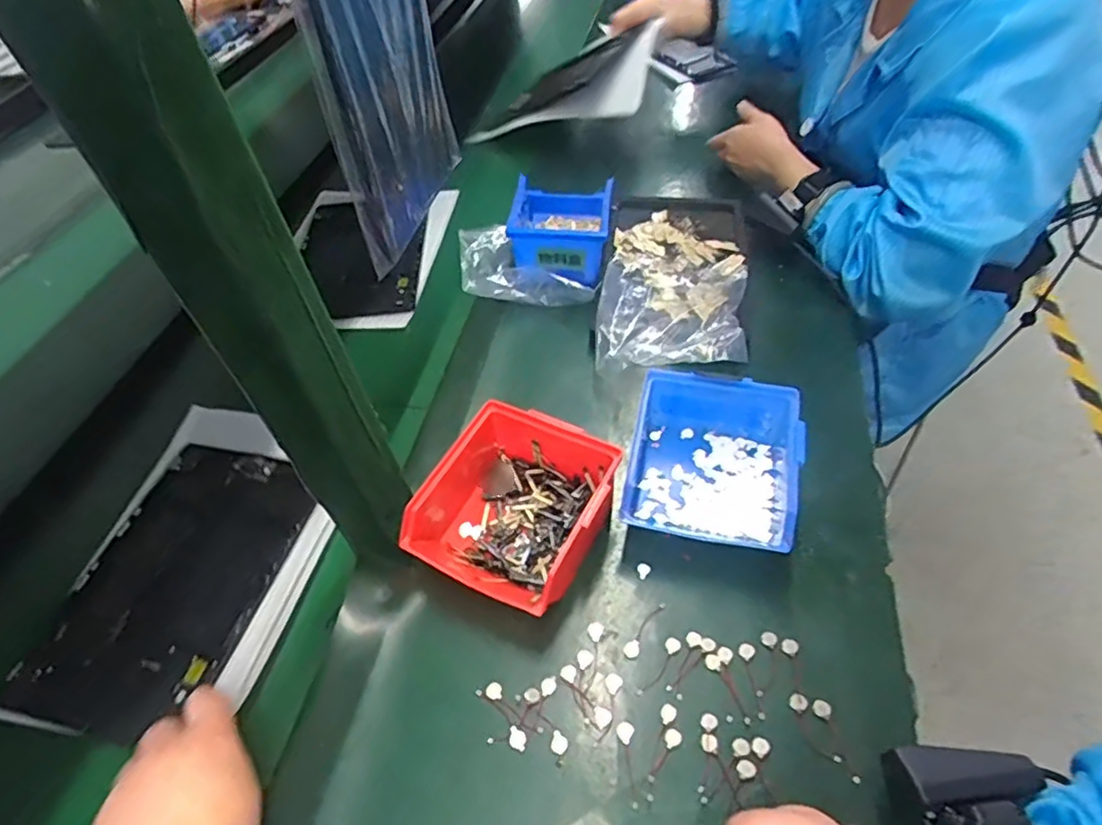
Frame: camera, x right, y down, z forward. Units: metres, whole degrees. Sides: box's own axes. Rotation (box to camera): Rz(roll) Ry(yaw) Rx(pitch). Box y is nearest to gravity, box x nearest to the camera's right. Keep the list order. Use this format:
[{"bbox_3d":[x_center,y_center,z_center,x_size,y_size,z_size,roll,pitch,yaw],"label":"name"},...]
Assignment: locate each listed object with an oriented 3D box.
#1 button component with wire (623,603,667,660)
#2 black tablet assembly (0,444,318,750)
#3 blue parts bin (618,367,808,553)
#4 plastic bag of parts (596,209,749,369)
[{"bbox_3d":[0.066,0.153,0.444,0.011,0.004,0.047,25,56,25],"label":"button component with wire"},{"bbox_3d":[-0.292,0.128,0.496,0.152,0.007,0.229,10,50,13],"label":"black tablet assembly"},{"bbox_3d":[0.124,0.041,0.495,0.127,0.069,0.130,10,50,13],"label":"blue parts bin"},{"bbox_3d":[0.130,-0.141,0.658,0.147,0.040,0.287,5,49,9],"label":"plastic bag of parts"}]

